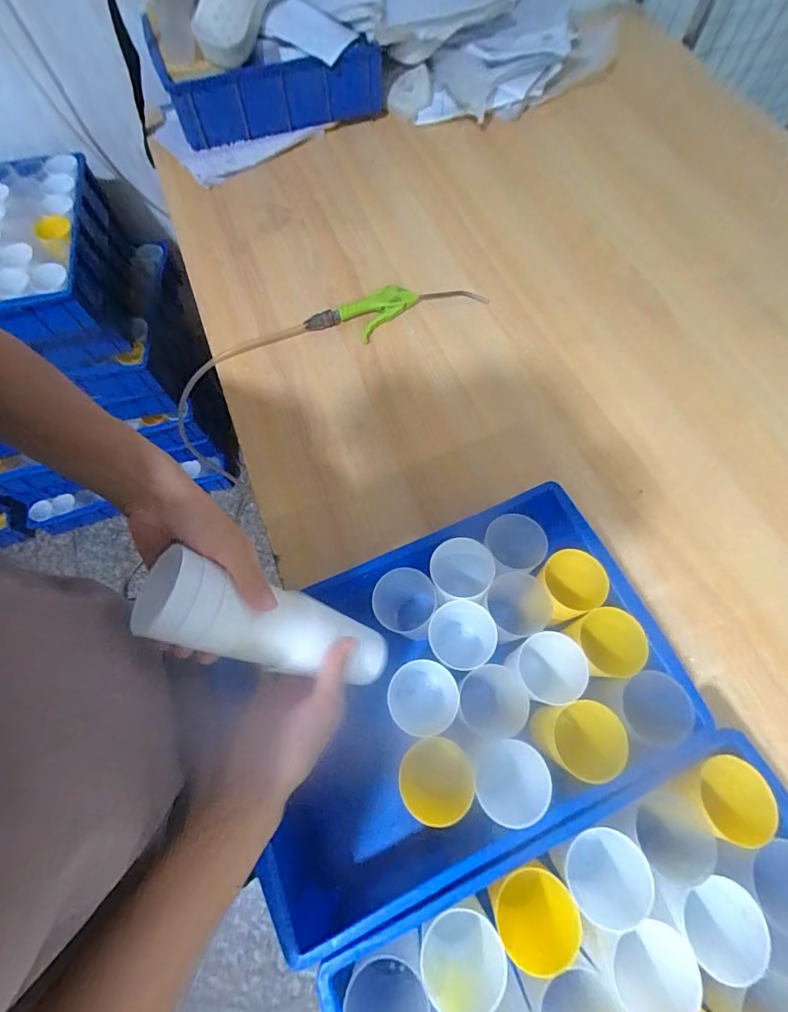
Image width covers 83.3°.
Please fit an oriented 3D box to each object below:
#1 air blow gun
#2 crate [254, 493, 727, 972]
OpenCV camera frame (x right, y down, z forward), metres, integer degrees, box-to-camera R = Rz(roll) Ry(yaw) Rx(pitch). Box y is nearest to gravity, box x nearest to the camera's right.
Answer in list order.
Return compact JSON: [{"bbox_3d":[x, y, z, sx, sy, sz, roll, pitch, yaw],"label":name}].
[{"bbox_3d":[0.012,-0.324,0.721,0.297,0.029,0.072,-24,69,-9],"label":"air blow gun"},{"bbox_3d":[0.060,0.173,0.446,0.373,0.101,0.276,-21,68,-11],"label":"crate"}]

